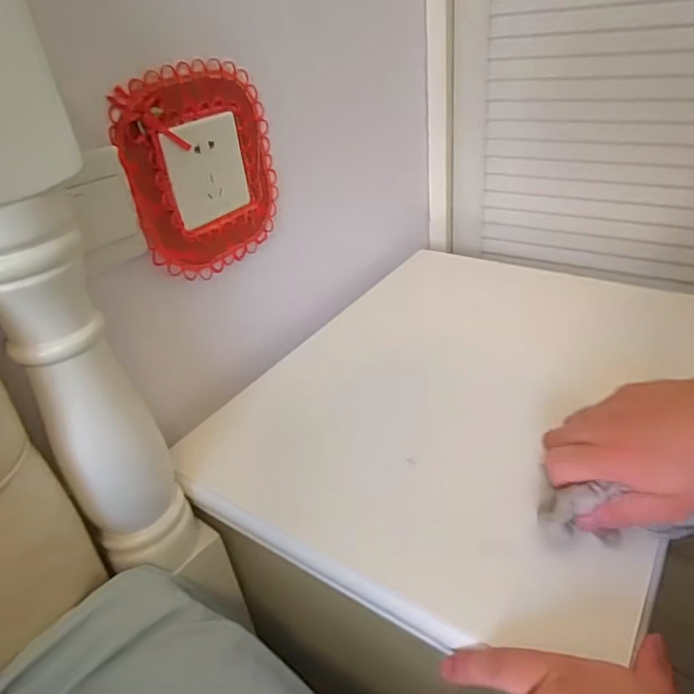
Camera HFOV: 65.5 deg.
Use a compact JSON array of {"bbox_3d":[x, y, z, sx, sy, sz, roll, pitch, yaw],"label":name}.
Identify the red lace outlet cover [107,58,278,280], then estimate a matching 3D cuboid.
[{"bbox_3d":[-0.125,-0.160,0.493,0.008,0.174,0.171,11,35,33],"label":"red lace outlet cover"}]

